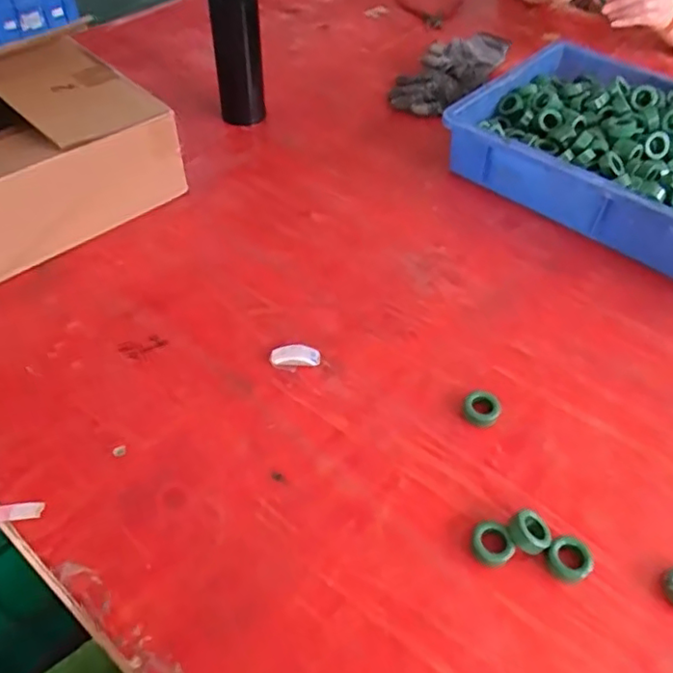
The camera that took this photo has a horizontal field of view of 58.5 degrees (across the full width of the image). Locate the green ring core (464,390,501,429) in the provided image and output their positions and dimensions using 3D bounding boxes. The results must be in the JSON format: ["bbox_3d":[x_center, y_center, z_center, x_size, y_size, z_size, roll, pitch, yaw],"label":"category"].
[{"bbox_3d":[0.127,0.063,0.523,0.030,0.012,0.032,2,48,-2],"label":"green ring core"}]

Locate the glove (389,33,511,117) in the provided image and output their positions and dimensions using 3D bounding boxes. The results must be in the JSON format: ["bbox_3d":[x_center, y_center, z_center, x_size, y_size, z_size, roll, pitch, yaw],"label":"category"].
[{"bbox_3d":[0.183,-0.412,0.933,0.107,0.042,0.260,27,52,19],"label":"glove"}]

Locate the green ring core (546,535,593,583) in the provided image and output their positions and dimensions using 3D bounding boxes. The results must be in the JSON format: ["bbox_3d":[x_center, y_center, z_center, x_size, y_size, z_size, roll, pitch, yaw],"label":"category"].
[{"bbox_3d":[0.169,0.162,0.436,0.031,0.012,0.029,2,48,-2],"label":"green ring core"}]

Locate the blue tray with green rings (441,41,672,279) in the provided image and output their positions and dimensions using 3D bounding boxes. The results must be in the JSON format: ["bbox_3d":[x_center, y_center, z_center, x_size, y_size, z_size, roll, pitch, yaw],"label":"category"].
[{"bbox_3d":[0.381,-0.208,0.726,0.434,0.088,0.296,33,54,23],"label":"blue tray with green rings"}]

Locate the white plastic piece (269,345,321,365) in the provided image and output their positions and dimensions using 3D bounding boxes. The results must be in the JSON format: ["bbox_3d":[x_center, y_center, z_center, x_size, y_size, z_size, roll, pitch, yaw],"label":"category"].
[{"bbox_3d":[-0.038,0.018,0.557,0.045,0.011,0.017,-1,48,-5],"label":"white plastic piece"}]

